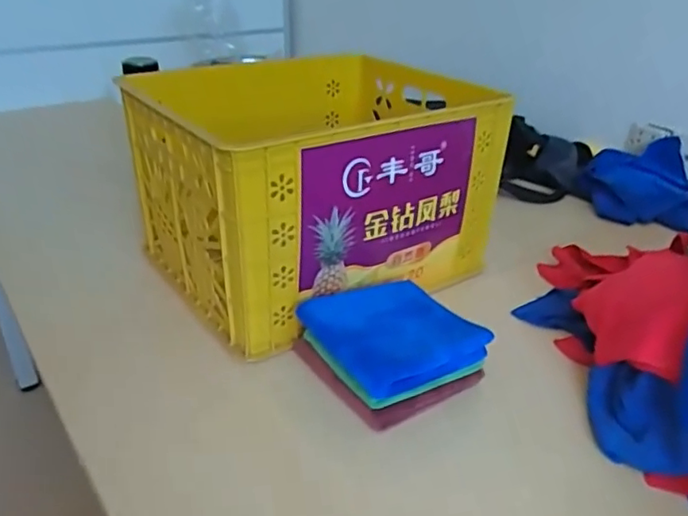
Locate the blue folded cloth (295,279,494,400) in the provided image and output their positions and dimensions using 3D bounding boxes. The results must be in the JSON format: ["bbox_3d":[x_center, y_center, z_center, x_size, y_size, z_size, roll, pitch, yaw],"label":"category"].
[{"bbox_3d":[0.057,0.084,0.703,0.177,0.027,0.178,-13,32,-24],"label":"blue folded cloth"}]

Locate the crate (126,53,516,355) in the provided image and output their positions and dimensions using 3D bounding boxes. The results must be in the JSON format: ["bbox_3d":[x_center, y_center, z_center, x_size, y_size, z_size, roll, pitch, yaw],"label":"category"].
[{"bbox_3d":[-0.055,-0.147,0.941,0.489,0.265,0.499,-16,33,-28],"label":"crate"}]

